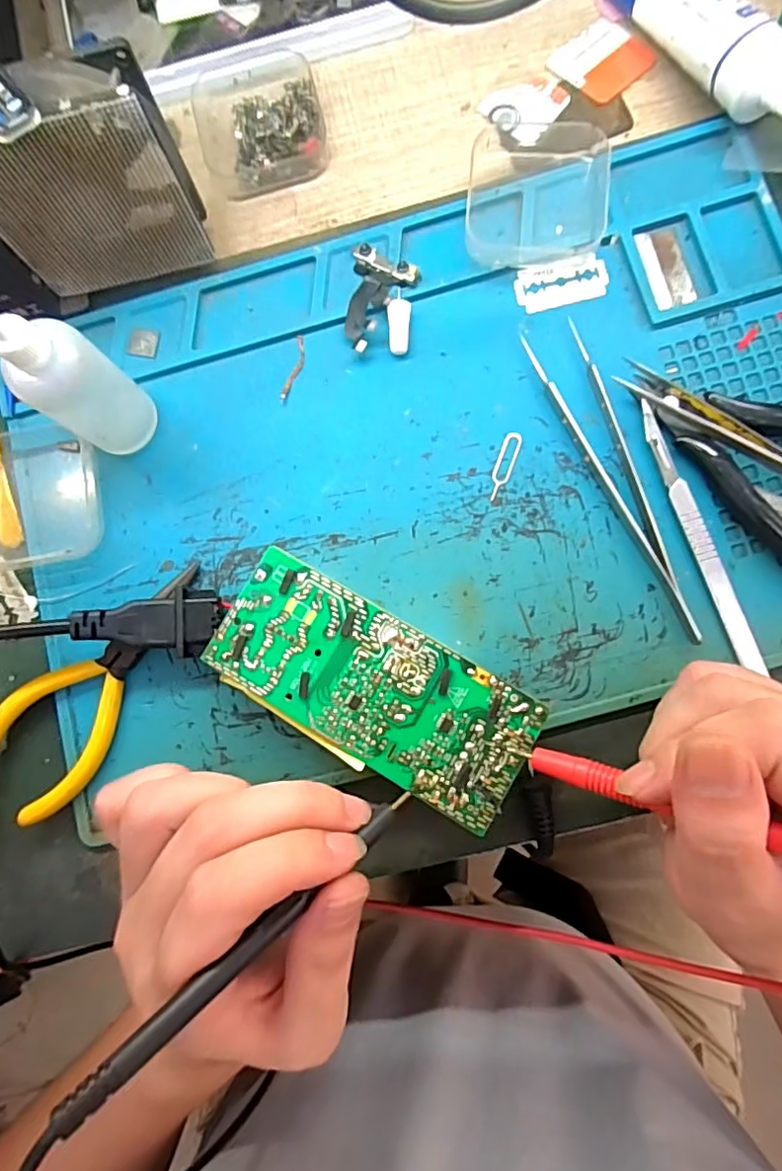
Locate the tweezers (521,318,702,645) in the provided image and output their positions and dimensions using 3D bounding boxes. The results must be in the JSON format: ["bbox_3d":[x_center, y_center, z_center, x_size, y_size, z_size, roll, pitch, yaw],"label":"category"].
[{"bbox_3d":[0.098,-0.047,0.252,0.025,0.009,0.149,-20,82,2],"label":"tweezers"}]

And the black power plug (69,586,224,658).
[{"bbox_3d":[-0.105,0.017,0.246,0.058,0.021,0.029,-3,83,-12],"label":"black power plug"}]

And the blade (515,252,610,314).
[{"bbox_3d":[0.080,-0.142,0.269,0.042,0.004,0.021,-12,88,4],"label":"blade"}]

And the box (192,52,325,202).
[{"bbox_3d":[-0.066,-0.234,0.285,0.061,0.022,0.063,-16,82,2],"label":"box"}]

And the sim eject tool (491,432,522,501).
[{"bbox_3d":[0.052,-0.055,0.259,0.008,0.004,0.033,20,85,7],"label":"sim eject tool"}]

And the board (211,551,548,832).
[{"bbox_3d":[-0.007,0.041,0.241,0.131,0.025,0.056,30,86,7],"label":"board"}]

